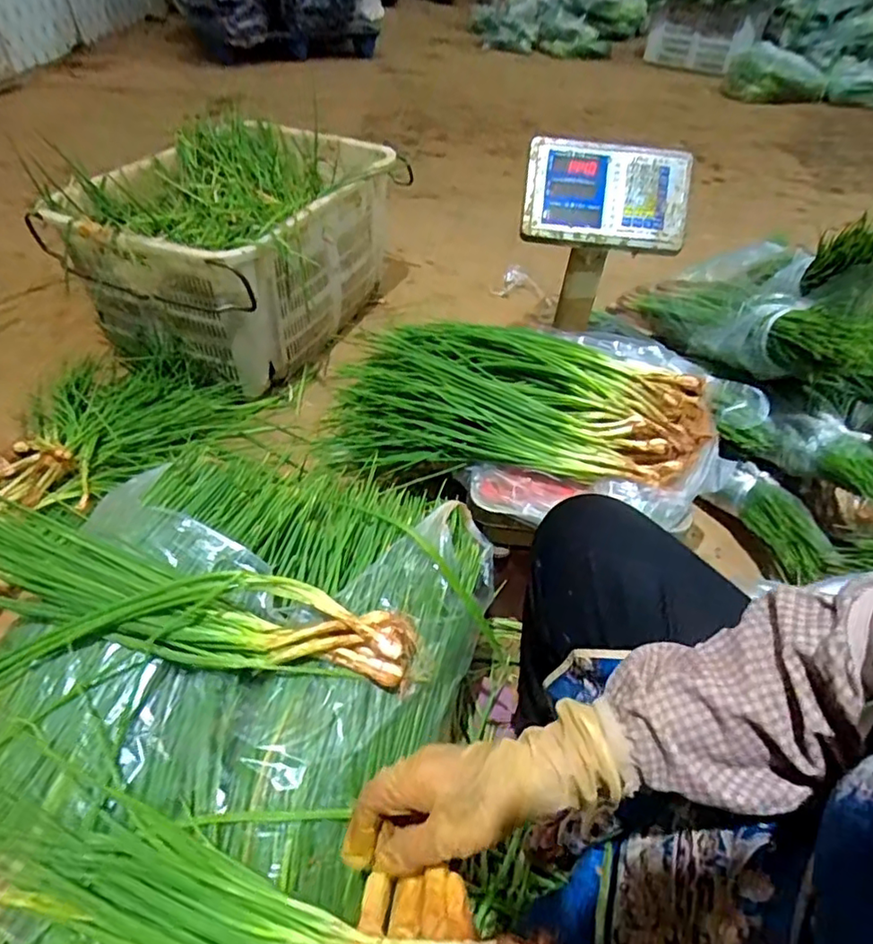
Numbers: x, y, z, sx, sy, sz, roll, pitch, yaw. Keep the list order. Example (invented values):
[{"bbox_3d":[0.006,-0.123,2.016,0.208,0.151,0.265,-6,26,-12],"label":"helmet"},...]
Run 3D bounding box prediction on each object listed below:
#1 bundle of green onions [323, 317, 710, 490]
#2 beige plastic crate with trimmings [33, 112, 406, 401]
[{"bbox_3d":[0.099,-0.104,0.887,0.545,0.153,0.257,9,46,6],"label":"bundle of green onions"},{"bbox_3d":[-0.427,-0.526,1.383,0.514,0.316,0.677,14,46,10],"label":"beige plastic crate with trimmings"}]

